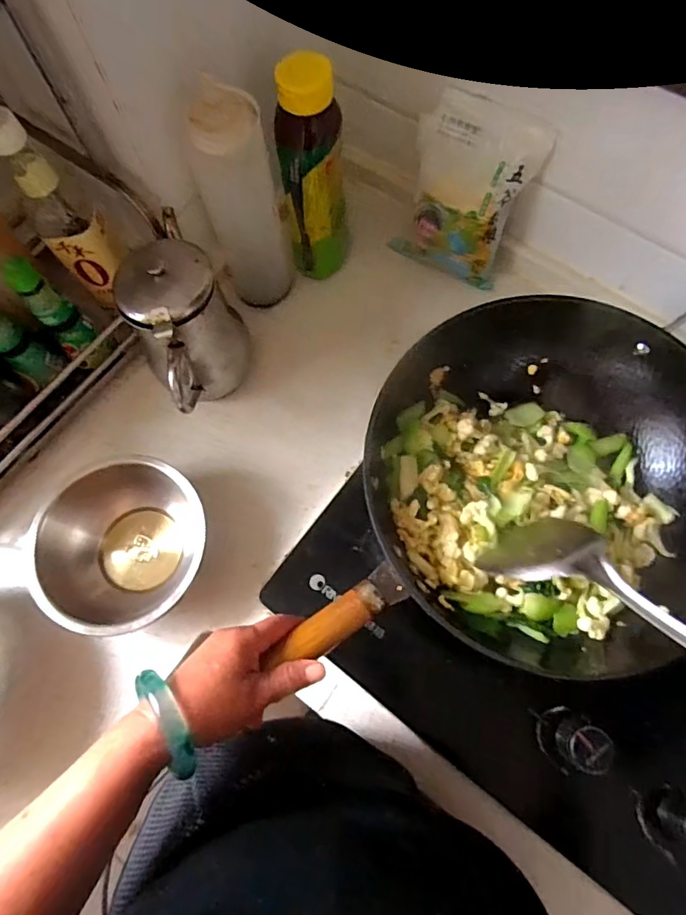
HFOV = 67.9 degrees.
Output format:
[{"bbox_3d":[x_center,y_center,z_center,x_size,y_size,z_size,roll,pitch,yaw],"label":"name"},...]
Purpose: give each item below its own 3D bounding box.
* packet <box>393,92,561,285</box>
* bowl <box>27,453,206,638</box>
[{"bbox_3d":[0.143,-0.312,0.607,0.146,0.188,0.048,31,41,13],"label":"packet"},{"bbox_3d":[-0.223,0.099,0.541,0.170,0.086,0.160,-1,71,2],"label":"bowl"}]

